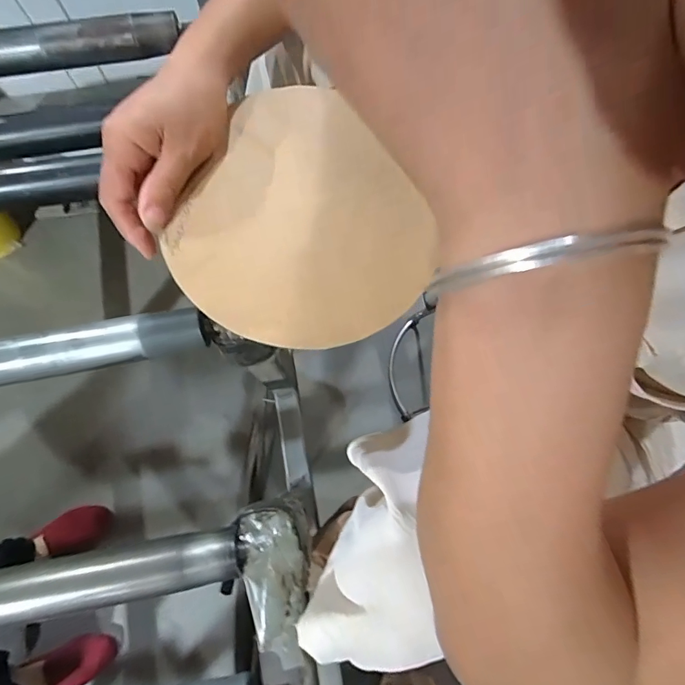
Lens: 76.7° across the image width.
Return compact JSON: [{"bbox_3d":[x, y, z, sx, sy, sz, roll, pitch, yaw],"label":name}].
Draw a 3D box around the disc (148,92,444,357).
[{"bbox_3d":[-0.032,-0.084,0.300,0.167,0.013,0.182,0,77,0],"label":"disc"}]

